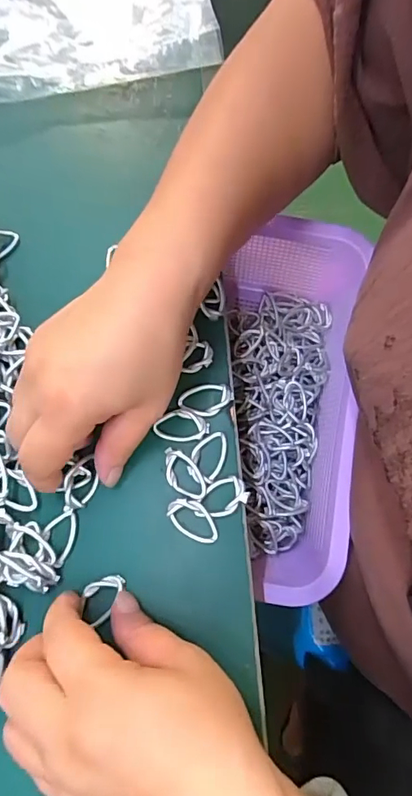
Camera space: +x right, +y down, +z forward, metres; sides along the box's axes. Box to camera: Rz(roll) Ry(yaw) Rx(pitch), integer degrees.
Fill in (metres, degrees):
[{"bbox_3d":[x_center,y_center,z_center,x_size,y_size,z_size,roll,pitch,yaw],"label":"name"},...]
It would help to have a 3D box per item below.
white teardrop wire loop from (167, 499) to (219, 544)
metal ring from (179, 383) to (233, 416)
[{"bbox_3d":[-0.007,0.069,0.260,0.019,0.006,0.031,-42,75,-12],"label":"white teardrop wire loop"},{"bbox_3d":[0.000,0.001,0.282,0.033,0.004,0.019,-8,71,-2],"label":"metal ring"}]

